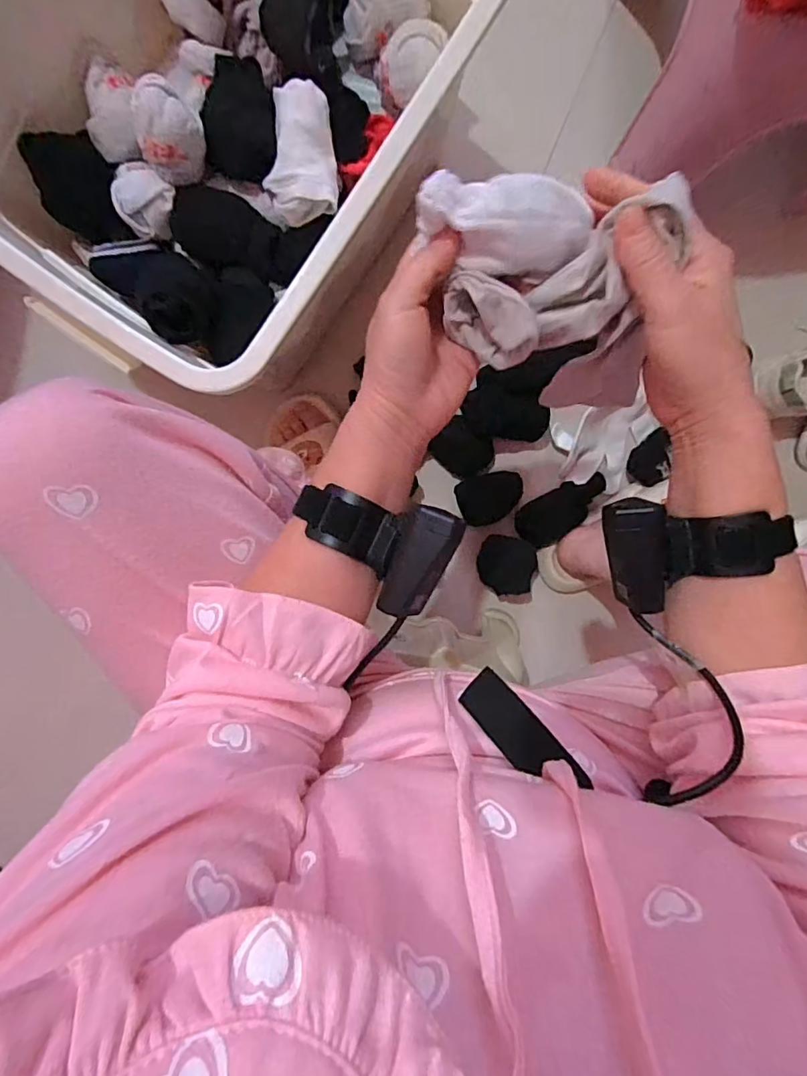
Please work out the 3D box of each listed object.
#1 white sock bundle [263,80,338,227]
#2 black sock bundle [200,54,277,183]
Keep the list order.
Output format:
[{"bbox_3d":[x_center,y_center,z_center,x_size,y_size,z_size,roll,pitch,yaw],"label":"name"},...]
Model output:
[{"bbox_3d":[-0.098,-0.365,0.494,0.067,0.039,0.122,-3,98,-2],"label":"white sock bundle"},{"bbox_3d":[-0.153,-0.393,0.484,0.064,0.034,0.100,-5,98,-1],"label":"black sock bundle"}]

